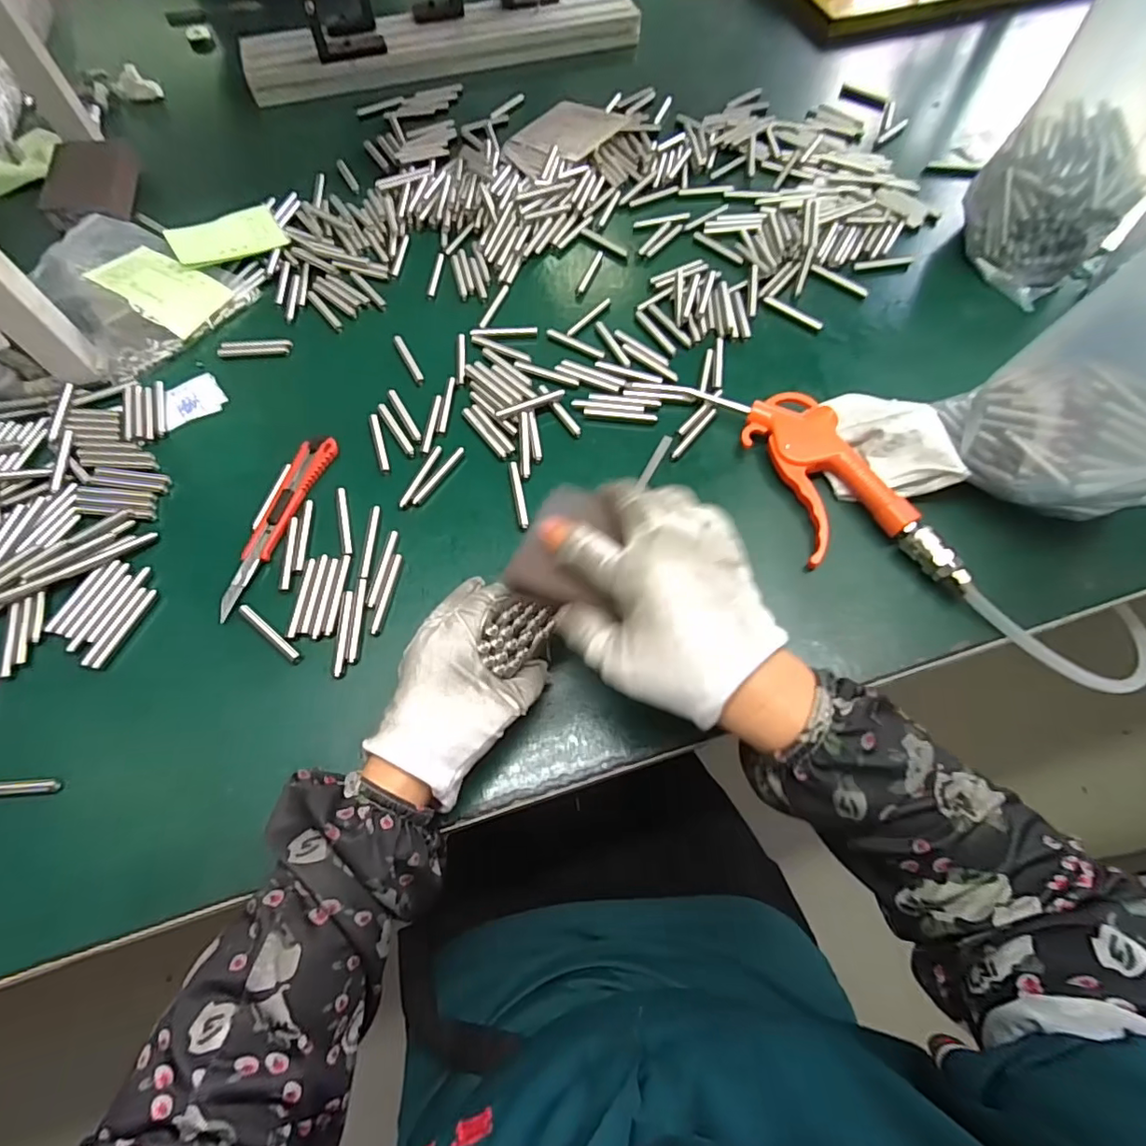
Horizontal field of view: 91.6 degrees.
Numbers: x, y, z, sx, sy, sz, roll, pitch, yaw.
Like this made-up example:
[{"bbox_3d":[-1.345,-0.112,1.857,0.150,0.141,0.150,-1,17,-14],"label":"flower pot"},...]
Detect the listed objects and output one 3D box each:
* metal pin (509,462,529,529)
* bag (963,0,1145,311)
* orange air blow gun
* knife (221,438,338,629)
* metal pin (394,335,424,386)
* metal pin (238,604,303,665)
[{"bbox_3d":[-0.041,-0.058,0.412,0.008,0.004,0.058,-11,64,-5],"label":"metal pin"},{"bbox_3d":[0.445,-0.359,0.454,0.145,0.202,0.183,37,69,17],"label":"bag"},{"bbox_3d":[0.163,-0.081,0.410,0.093,0.026,0.253,-29,67,-13],"label":"orange air blow gun"},{"bbox_3d":[-0.213,-0.039,0.402,0.026,0.006,0.149,13,65,7],"label":"knife"},{"bbox_3d":[-0.141,-0.183,0.474,0.008,0.004,0.062,-25,66,-12],"label":"metal pin"},{"bbox_3d":[-0.200,0.039,0.365,0.058,0.005,0.008,35,69,16],"label":"metal pin"}]

